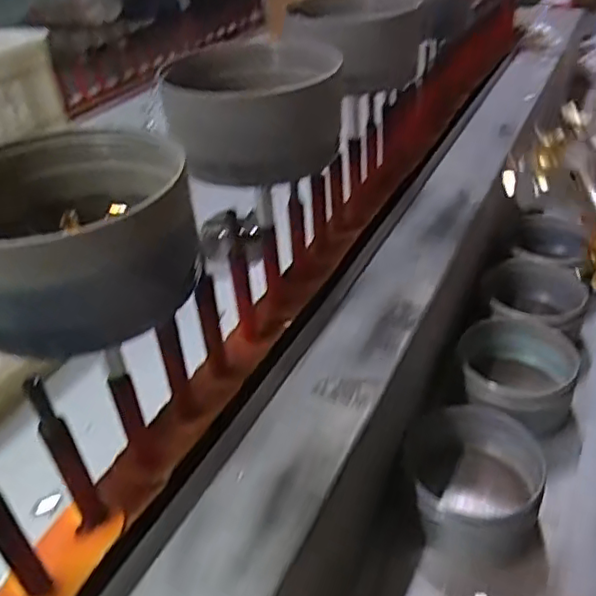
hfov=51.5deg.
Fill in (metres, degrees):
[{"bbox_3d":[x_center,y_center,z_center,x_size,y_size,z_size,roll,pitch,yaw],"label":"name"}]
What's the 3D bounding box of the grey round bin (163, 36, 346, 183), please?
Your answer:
[{"bbox_3d":[-0.032,-0.148,0.474,0.122,0.066,0.138,-4,41,-4],"label":"grey round bin"}]

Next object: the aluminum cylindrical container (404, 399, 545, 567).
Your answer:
[{"bbox_3d":[0.176,0.199,0.642,0.138,0.112,0.142,-1,41,1],"label":"aluminum cylindrical container"}]

